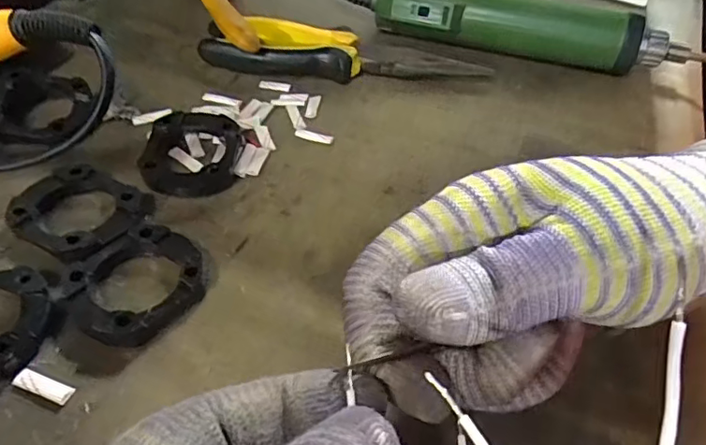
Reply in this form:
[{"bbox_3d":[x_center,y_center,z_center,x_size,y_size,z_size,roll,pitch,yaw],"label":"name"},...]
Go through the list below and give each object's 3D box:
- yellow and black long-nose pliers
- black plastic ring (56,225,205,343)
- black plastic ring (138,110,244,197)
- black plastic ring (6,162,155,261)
[{"bbox_3d":[-0.004,-0.110,0.370,0.184,0.021,0.043,9,47,2],"label":"yellow and black long-nose pliers"},{"bbox_3d":[-0.095,0.026,0.245,0.051,0.013,0.056,3,47,-3],"label":"black plastic ring"},{"bbox_3d":[-0.088,-0.040,0.304,0.049,0.016,0.058,2,47,-4],"label":"black plastic ring"},{"bbox_3d":[-0.131,-0.007,0.271,0.055,0.013,0.054,3,47,-3],"label":"black plastic ring"}]

